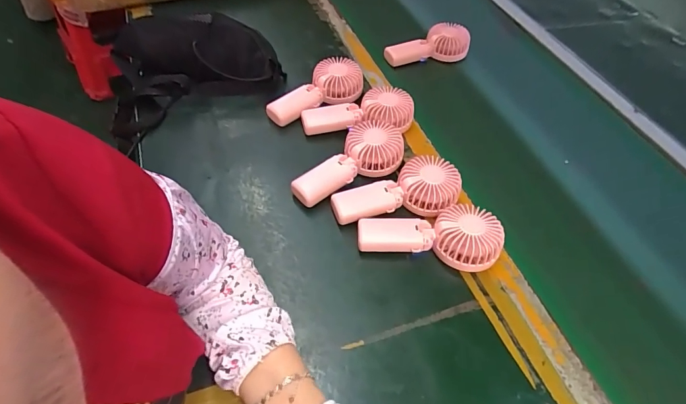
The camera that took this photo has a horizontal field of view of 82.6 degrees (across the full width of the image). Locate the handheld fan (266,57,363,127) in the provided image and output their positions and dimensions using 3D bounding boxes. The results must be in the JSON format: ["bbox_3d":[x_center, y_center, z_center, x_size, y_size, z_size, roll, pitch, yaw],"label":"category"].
[{"bbox_3d":[-0.046,-0.186,0.659,0.179,0.042,0.078,-32,60,-12],"label":"handheld fan"}]

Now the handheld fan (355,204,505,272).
[{"bbox_3d":[0.110,0.046,0.508,0.179,0.052,0.081,3,51,-3],"label":"handheld fan"}]

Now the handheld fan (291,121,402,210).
[{"bbox_3d":[0.006,-0.059,0.575,0.181,0.055,0.079,-22,56,-21],"label":"handheld fan"}]

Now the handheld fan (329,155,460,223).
[{"bbox_3d":[0.074,-0.016,0.550,0.180,0.054,0.079,-6,52,-10],"label":"handheld fan"}]

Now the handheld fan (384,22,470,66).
[{"bbox_3d":[0.172,-0.320,0.805,0.183,0.056,0.075,-13,53,0],"label":"handheld fan"}]

